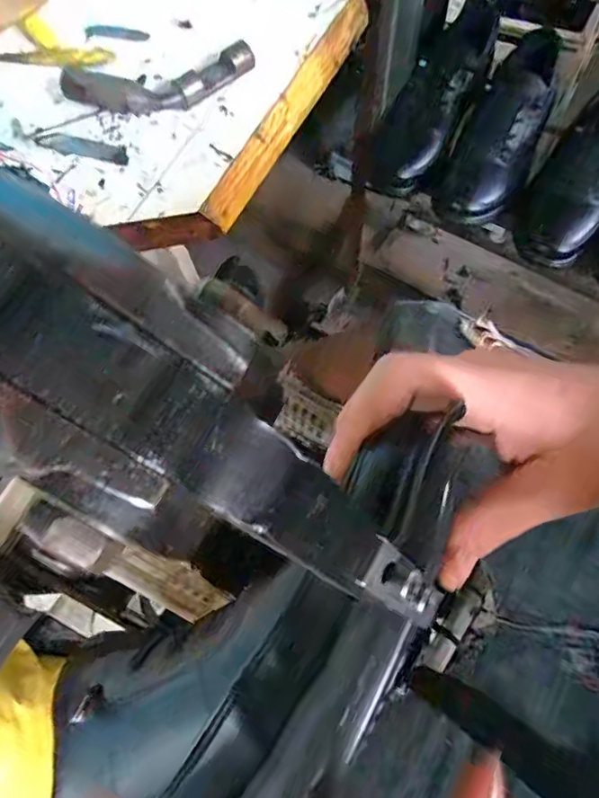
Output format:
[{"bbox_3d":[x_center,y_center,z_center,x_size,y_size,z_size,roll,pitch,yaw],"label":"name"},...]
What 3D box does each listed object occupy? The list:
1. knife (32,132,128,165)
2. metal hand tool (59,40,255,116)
[{"bbox_3d":[-0.185,-0.215,0.439,0.086,0.004,0.019,15,72,7],"label":"knife"},{"bbox_3d":[-0.123,-0.270,0.448,0.166,0.023,0.053,-6,71,0],"label":"metal hand tool"}]

